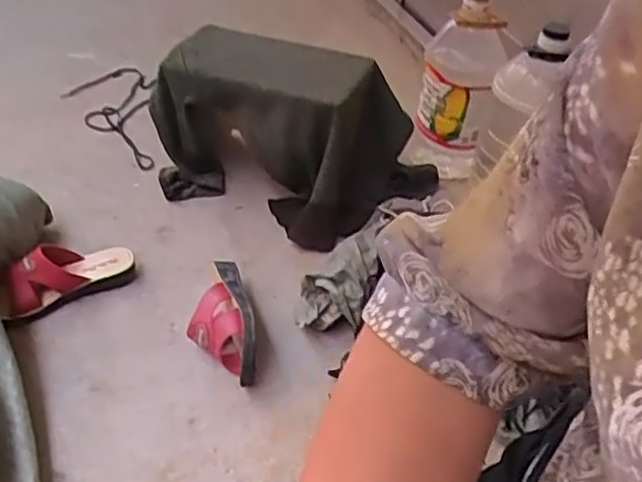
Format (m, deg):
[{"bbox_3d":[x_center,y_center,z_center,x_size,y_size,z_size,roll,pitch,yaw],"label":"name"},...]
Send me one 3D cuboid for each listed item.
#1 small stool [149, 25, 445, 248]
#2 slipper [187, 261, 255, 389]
[{"bbox_3d":[-0.074,-0.229,1.331,0.518,0.264,0.371,24,45,19],"label":"small stool"},{"bbox_3d":[-0.153,0.116,1.019,0.090,0.085,0.233,-6,41,-14],"label":"slipper"}]

